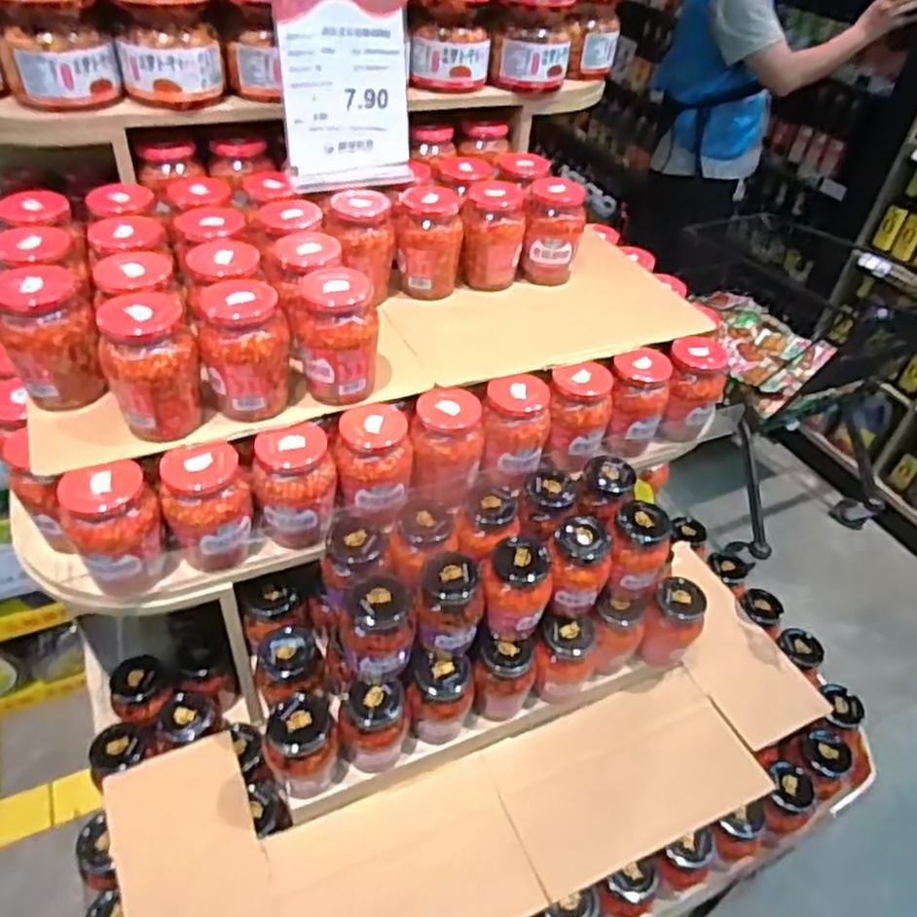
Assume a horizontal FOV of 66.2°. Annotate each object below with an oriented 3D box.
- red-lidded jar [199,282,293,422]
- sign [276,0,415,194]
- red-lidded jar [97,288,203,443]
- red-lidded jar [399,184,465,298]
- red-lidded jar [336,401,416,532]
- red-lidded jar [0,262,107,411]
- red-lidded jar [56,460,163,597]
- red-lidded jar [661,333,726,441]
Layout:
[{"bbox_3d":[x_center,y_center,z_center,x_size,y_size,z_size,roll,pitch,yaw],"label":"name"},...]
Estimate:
[{"bbox_3d":[-0.198,-0.099,0.664,0.075,0.117,0.066,-9,45,-15],"label":"red-lidded jar"},{"bbox_3d":[-0.123,-0.417,0.784,0.146,0.217,0.035,-12,46,-18],"label":"sign"},{"bbox_3d":[-0.276,-0.082,0.635,0.073,0.121,0.069,3,43,-3],"label":"red-lidded jar"},{"bbox_3d":[-0.033,-0.265,0.865,0.073,0.114,0.079,3,43,-3],"label":"red-lidded jar"},{"bbox_3d":[-0.088,0.008,0.735,0.075,0.116,0.067,6,43,1],"label":"red-lidded jar"},{"bbox_3d":[-0.380,-0.111,0.658,0.073,0.116,0.082,-21,49,-26],"label":"red-lidded jar"},{"bbox_3d":[-0.315,0.069,0.655,0.075,0.129,0.066,-25,51,-29],"label":"red-lidded jar"},{"bbox_3d":[0.289,-0.084,0.882,0.076,0.112,0.078,20,45,15],"label":"red-lidded jar"}]

